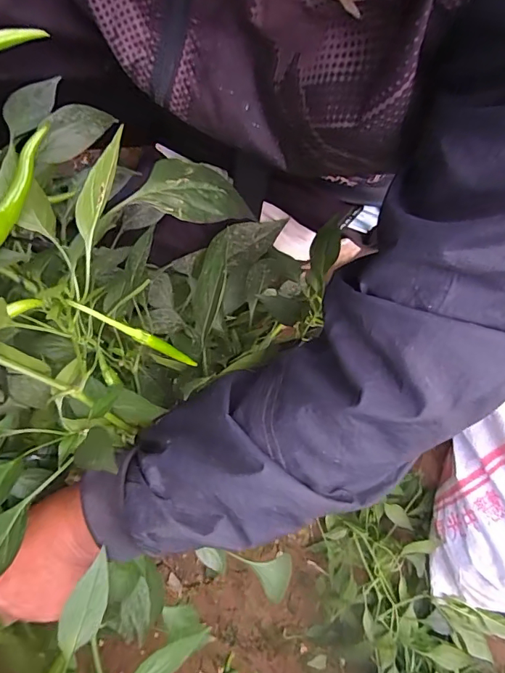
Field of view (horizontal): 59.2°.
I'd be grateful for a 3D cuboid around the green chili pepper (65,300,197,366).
[{"bbox_3d":[-0.064,0.000,0.255,0.081,0.005,0.007,31,77,-36],"label":"green chili pepper"}]

